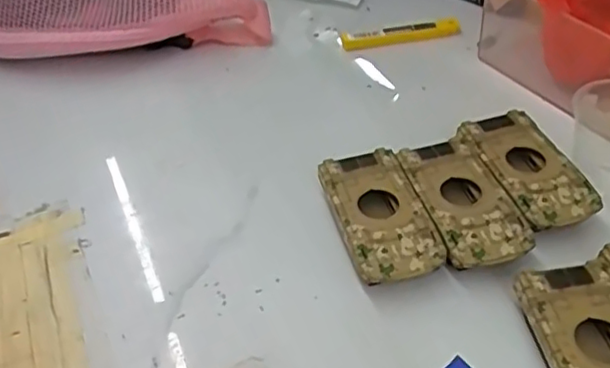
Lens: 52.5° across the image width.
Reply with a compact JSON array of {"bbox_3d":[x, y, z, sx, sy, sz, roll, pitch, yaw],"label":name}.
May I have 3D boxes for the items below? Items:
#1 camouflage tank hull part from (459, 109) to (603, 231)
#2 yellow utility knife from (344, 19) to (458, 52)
[{"bbox_3d":[0.140,-0.006,0.394,0.051,0.021,0.094,-15,45,-11],"label":"camouflage tank hull part"},{"bbox_3d":[0.085,-0.129,0.537,0.106,0.011,0.020,-11,44,-7],"label":"yellow utility knife"}]

